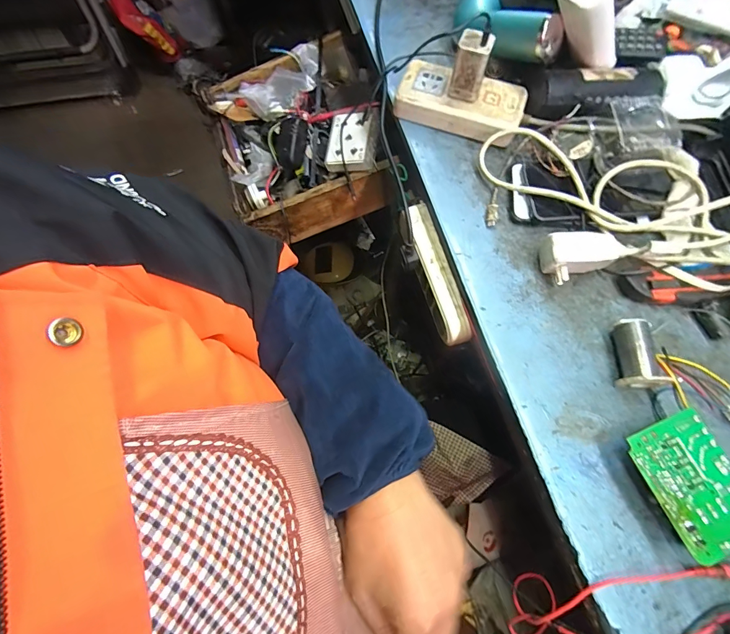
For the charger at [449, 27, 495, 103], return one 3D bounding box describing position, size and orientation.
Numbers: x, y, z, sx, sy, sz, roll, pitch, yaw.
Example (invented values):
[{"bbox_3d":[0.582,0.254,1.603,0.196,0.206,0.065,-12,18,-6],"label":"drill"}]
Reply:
[{"bbox_3d":[0.117,-0.276,0.426,0.036,0.060,0.030,21,71,5],"label":"charger"}]

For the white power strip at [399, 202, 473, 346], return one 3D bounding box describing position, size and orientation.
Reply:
[{"bbox_3d":[0.081,-0.051,0.459,0.039,0.042,0.172,-18,75,-5],"label":"white power strip"}]

